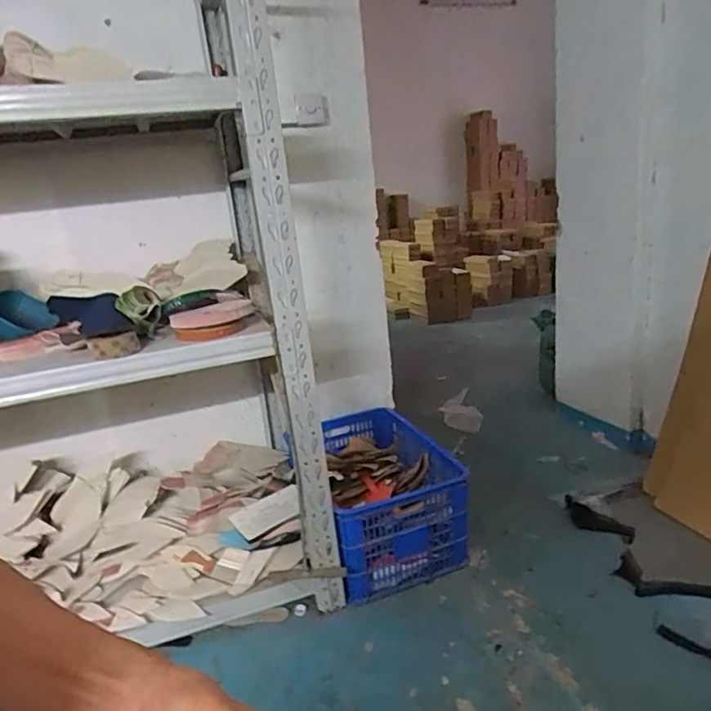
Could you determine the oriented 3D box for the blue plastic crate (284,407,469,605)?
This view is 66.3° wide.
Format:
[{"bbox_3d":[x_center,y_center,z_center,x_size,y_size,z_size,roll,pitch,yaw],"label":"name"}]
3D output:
[{"bbox_3d":[0.054,0.436,1.755,0.426,0.281,0.600,-13,18,-20],"label":"blue plastic crate"}]

